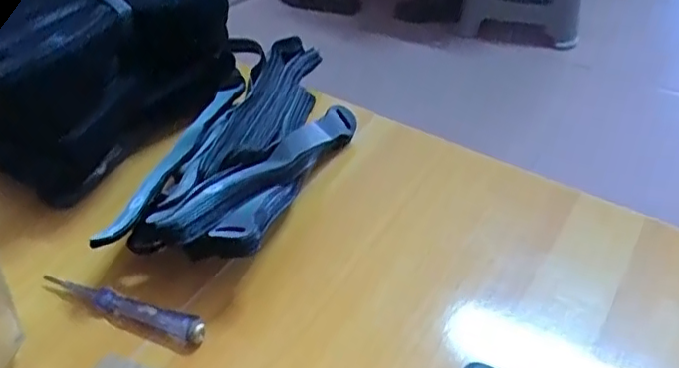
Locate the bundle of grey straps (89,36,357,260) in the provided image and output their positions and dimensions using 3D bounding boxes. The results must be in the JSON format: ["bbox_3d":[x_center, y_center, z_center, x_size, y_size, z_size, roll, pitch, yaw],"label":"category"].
[{"bbox_3d":[-0.062,-0.034,0.462,0.116,0.056,0.265,12,44,14],"label":"bundle of grey straps"}]

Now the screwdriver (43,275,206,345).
[{"bbox_3d":[-0.137,0.077,0.380,0.120,0.013,0.015,15,45,17],"label":"screwdriver"}]

